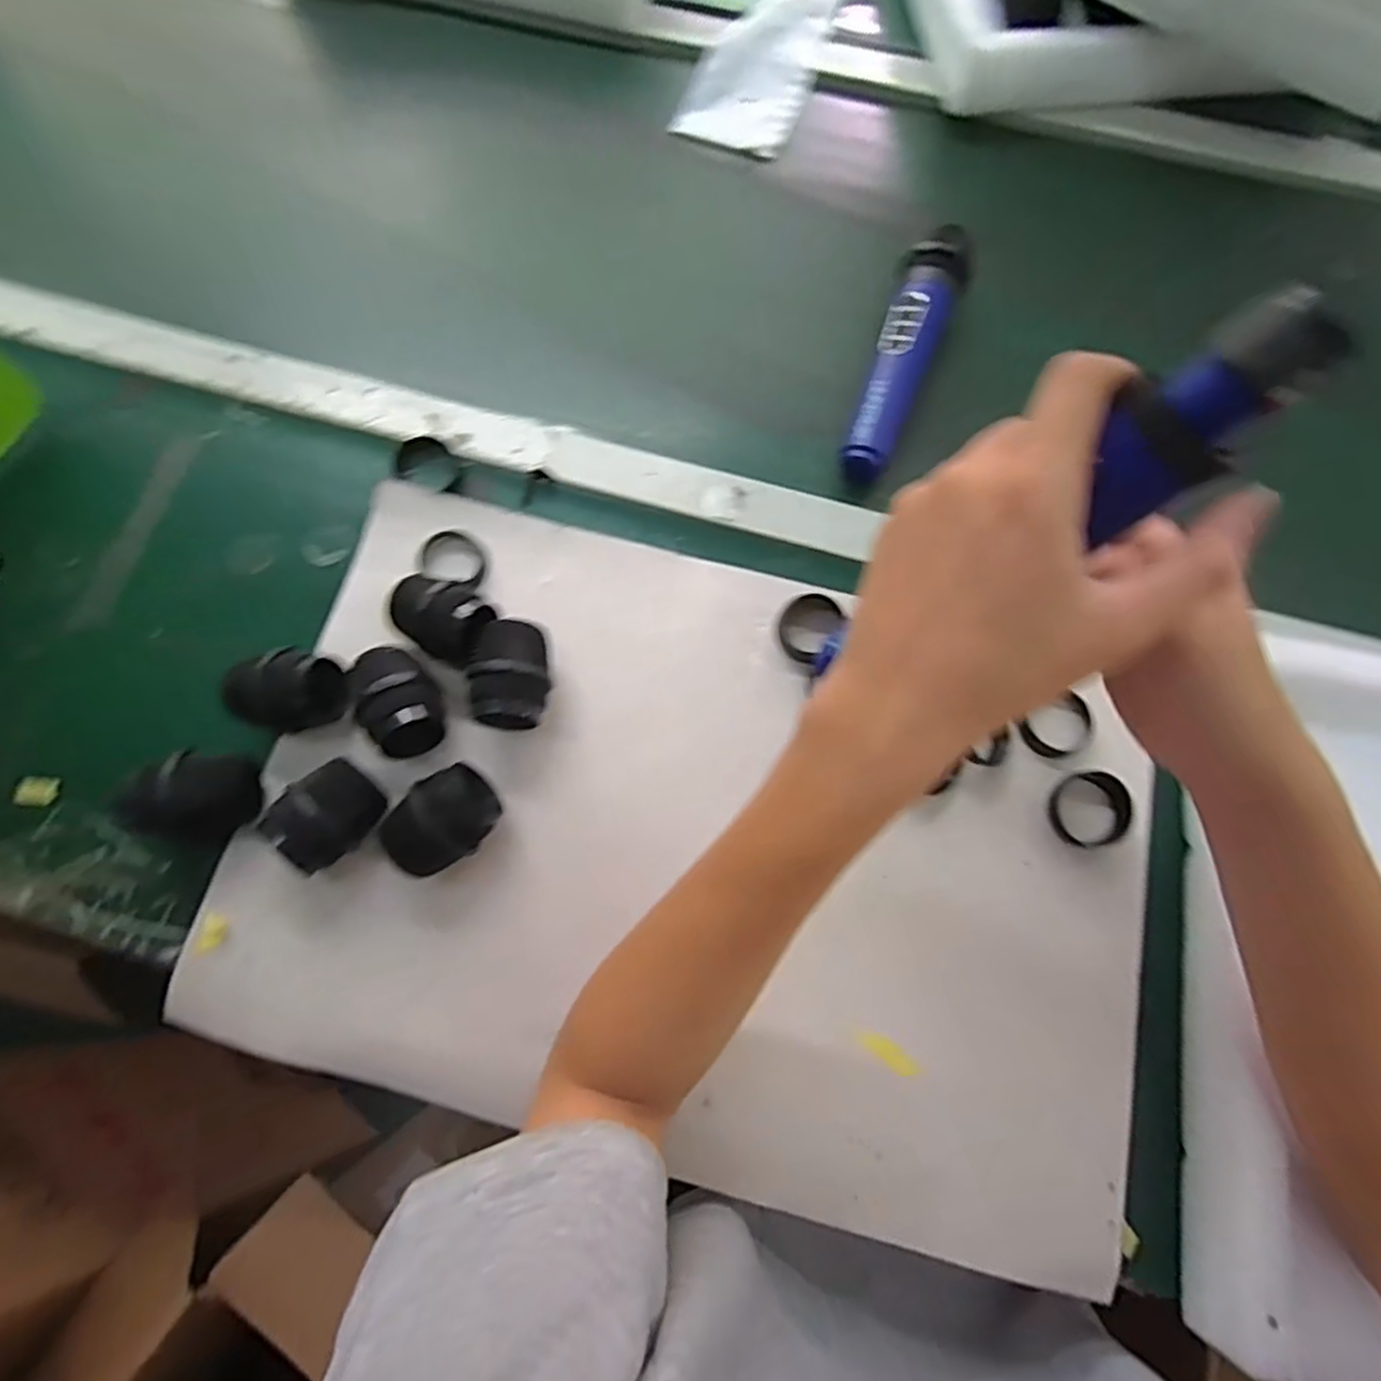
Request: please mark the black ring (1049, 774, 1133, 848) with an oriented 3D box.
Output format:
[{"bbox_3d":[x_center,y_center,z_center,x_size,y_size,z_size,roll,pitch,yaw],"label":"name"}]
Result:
[{"bbox_3d":[0.230,0.068,0.400,0.042,0.015,0.040,0,73,-1],"label":"black ring"}]

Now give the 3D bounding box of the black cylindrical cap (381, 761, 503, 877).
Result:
[{"bbox_3d":[-0.134,0.072,0.380,0.043,0.046,0.062,43,77,11],"label":"black cylindrical cap"}]

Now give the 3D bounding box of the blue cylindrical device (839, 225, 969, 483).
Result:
[{"bbox_3d":[0.147,-0.230,0.483,0.043,0.041,0.194,19,73,5],"label":"blue cylindrical device"}]

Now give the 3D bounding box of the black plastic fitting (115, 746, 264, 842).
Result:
[{"bbox_3d":[-0.271,0.057,0.383,0.041,0.050,0.046,10,73,2],"label":"black plastic fitting"}]

